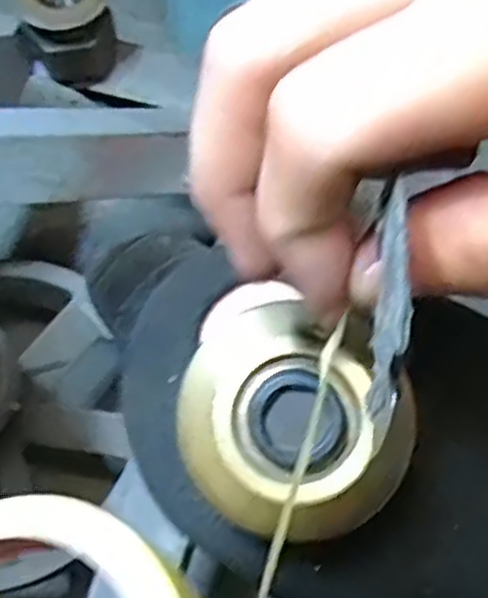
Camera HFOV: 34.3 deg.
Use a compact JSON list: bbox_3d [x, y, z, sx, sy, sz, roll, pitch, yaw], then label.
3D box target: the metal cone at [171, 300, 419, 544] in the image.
[{"bbox_3d":[0.014,0.032,0.209,0.059,0.026,0.058,-1,69,2],"label":"metal cone"}]

